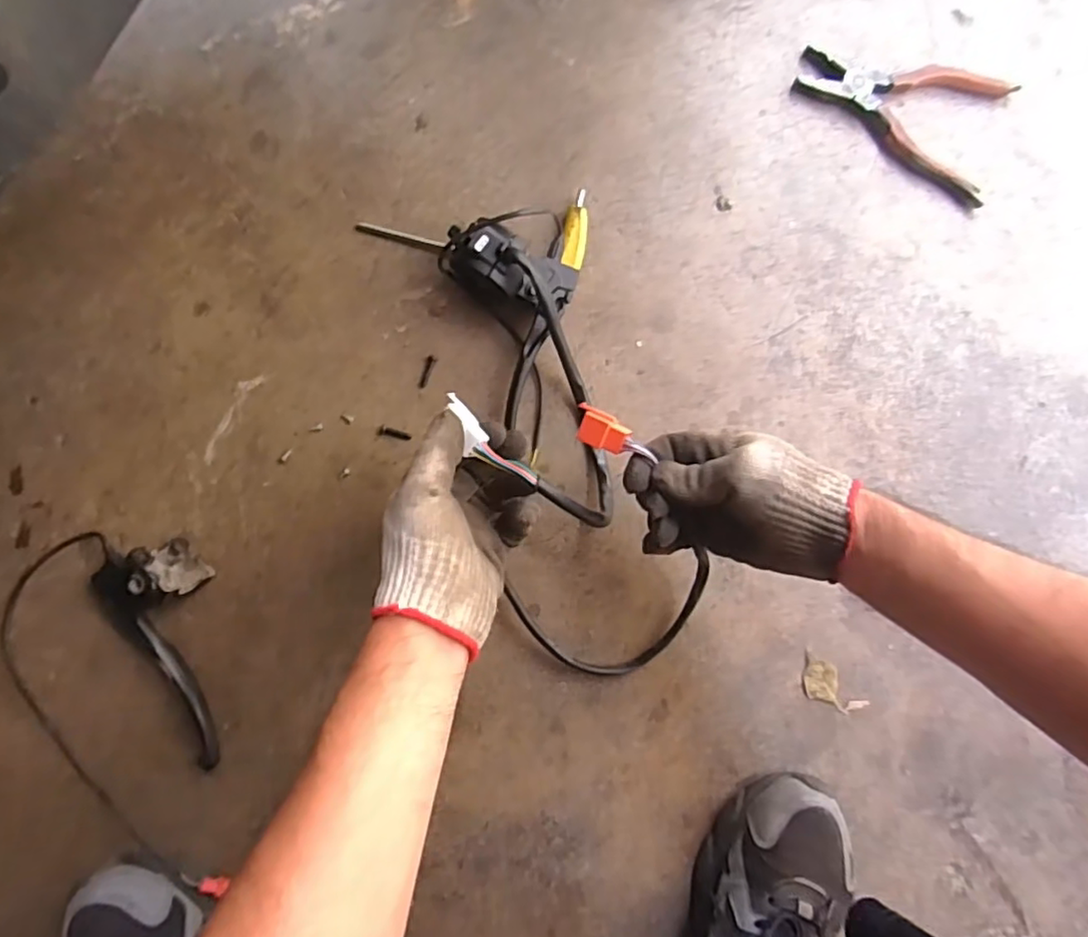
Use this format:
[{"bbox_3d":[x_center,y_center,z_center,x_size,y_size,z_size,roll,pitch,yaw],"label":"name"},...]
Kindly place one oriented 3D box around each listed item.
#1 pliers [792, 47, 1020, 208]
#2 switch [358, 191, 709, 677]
[{"bbox_3d":[0.304,-0.310,0.539,0.182,0.013,0.108,21,87,-5],"label":"pliers"},{"bbox_3d":[0.004,-0.027,0.466,0.176,0.133,0.389,-15,86,-5],"label":"switch"}]

